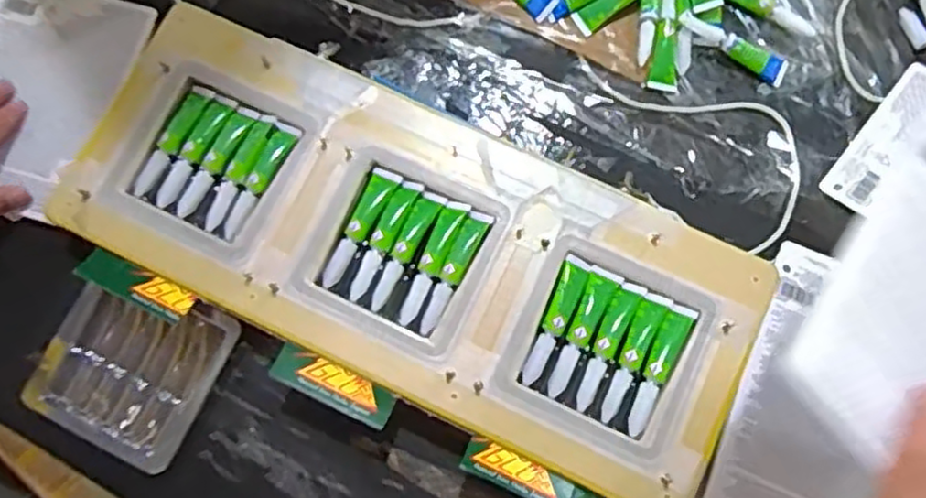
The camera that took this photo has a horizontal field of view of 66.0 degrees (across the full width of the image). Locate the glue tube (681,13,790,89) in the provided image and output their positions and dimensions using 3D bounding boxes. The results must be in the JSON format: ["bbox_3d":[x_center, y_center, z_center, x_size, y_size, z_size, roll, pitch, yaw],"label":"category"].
[{"bbox_3d":[0.189,-0.140,0.500,0.081,0.017,0.017,26,77,7],"label":"glue tube"}]

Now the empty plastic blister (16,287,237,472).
[{"bbox_3d":[-0.209,0.073,0.450,0.105,0.018,0.102,25,77,7],"label":"empty plastic blister"}]

